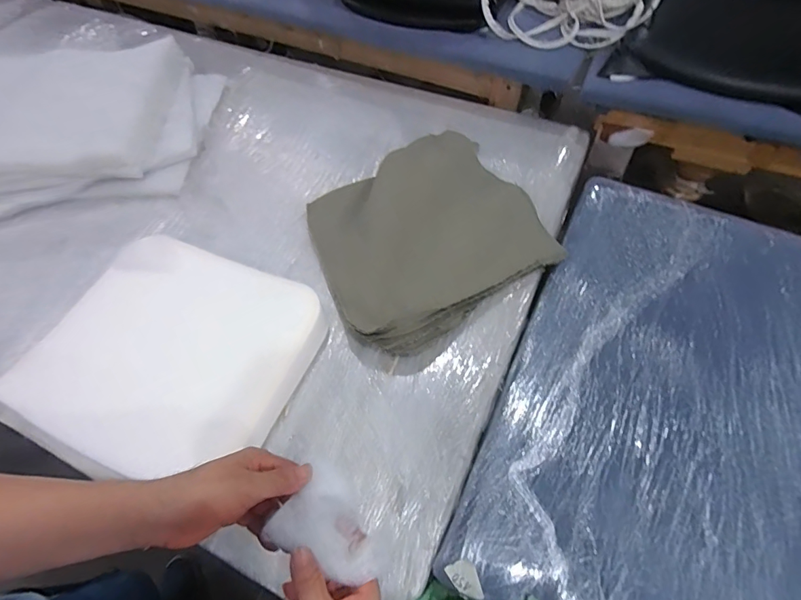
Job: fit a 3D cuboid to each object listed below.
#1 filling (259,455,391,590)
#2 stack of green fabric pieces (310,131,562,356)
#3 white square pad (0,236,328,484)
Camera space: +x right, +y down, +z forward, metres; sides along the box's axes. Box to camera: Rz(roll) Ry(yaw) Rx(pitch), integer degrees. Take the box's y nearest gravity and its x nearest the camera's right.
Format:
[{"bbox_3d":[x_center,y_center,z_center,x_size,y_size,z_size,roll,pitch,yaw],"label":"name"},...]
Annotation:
[{"bbox_3d":[-0.059,0.216,0.409,0.104,0.035,0.079,26,62,16],"label":"filling"},{"bbox_3d":[0.048,-0.154,0.909,0.474,0.083,0.461,-29,62,-16],"label":"stack of green fabric pieces"},{"bbox_3d":[-0.413,0.104,0.775,0.469,0.056,0.423,20,60,13],"label":"white square pad"}]

